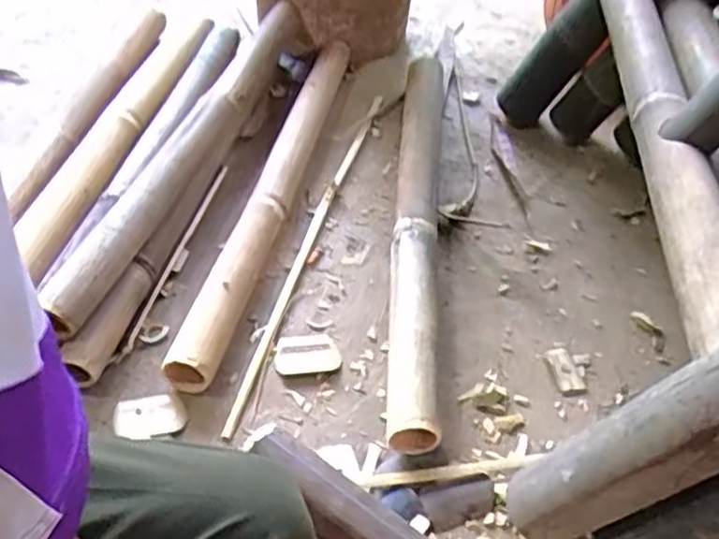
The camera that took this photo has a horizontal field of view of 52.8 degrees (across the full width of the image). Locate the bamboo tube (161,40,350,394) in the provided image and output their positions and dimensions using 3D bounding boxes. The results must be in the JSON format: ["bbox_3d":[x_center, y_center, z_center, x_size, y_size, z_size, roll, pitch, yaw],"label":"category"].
[{"bbox_3d":[-0.101,-0.114,0.933,0.056,0.061,0.627,12,47,8],"label":"bamboo tube"}]

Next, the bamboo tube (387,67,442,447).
[{"bbox_3d":[0.072,-0.066,0.896,0.061,0.065,0.631,5,46,1],"label":"bamboo tube"}]

